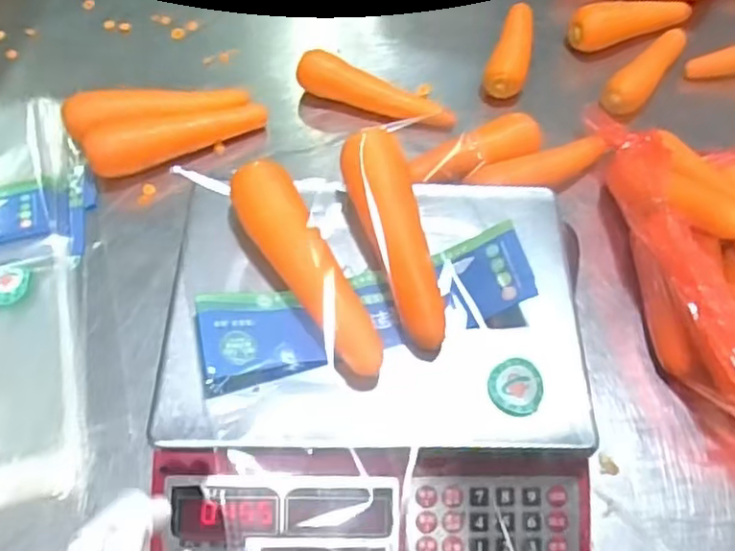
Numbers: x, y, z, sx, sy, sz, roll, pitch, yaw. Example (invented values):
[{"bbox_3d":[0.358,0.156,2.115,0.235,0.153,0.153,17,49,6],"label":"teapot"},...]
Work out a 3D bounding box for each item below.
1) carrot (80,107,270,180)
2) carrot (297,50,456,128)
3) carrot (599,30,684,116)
[{"bbox_3d":[-0.191,-0.143,0.696,0.184,0.040,0.045,-22,62,-15],"label":"carrot"},{"bbox_3d":[0.005,-0.198,0.735,0.161,0.049,0.036,15,59,6],"label":"carrot"},{"bbox_3d":[0.315,-0.230,0.770,0.042,0.046,0.158,34,63,17],"label":"carrot"}]

